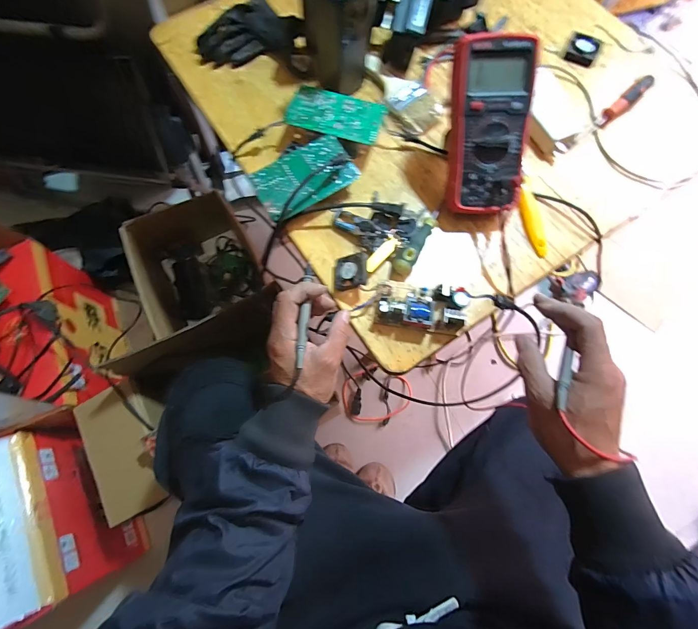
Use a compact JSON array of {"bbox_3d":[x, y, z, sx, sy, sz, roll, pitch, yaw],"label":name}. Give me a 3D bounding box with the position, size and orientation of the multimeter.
[{"bbox_3d":[0.163,-0.211,0.409,0.092,0.044,0.182,-3,109,-2],"label":"multimeter"}]

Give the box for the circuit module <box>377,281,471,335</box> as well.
[{"bbox_3d":[0.084,-0.012,0.404,0.099,0.033,0.052,8,72,2],"label":"circuit module"}]

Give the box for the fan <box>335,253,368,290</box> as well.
[{"bbox_3d":[0.003,-0.050,0.419,0.043,0.016,0.038,-10,75,35],"label":"fan"}]

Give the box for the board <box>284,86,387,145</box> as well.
[{"bbox_3d":[-0.017,-0.269,0.476,0.124,0.008,0.070,14,72,4],"label":"board"}]

